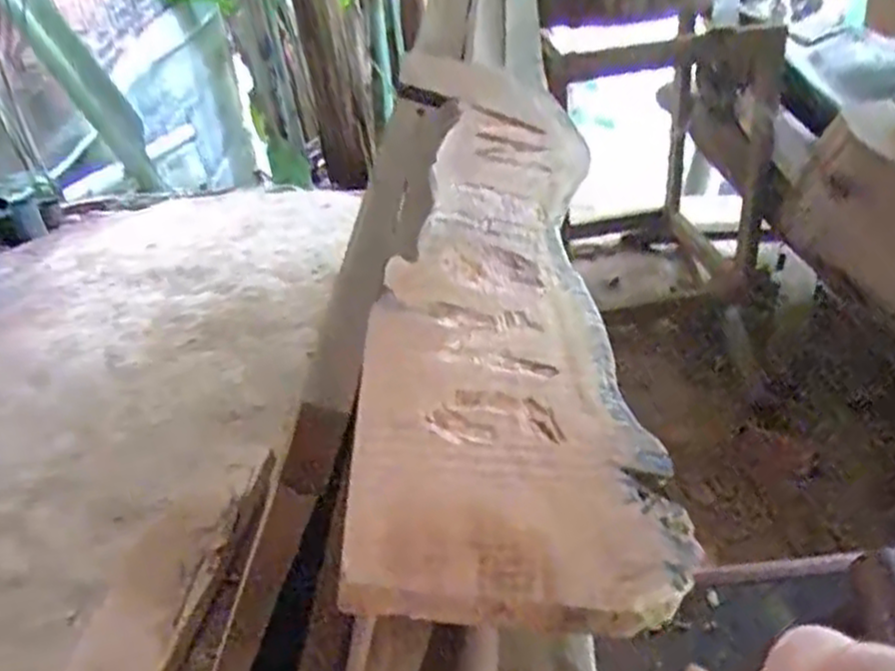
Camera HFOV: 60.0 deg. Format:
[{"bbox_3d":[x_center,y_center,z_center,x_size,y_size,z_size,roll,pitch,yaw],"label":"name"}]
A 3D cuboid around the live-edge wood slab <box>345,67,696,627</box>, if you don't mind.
[{"bbox_3d":[0.029,-0.066,0.460,0.125,0.033,0.507,-3,38,3],"label":"live-edge wood slab"}]

